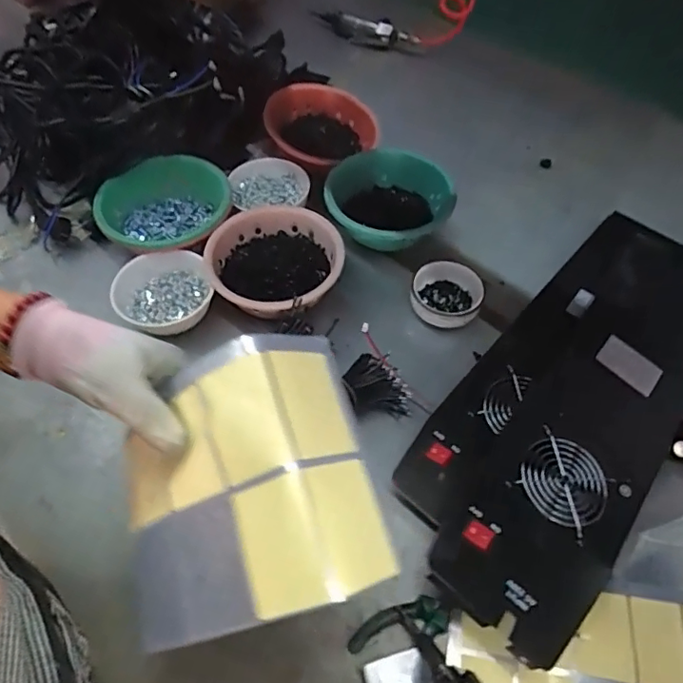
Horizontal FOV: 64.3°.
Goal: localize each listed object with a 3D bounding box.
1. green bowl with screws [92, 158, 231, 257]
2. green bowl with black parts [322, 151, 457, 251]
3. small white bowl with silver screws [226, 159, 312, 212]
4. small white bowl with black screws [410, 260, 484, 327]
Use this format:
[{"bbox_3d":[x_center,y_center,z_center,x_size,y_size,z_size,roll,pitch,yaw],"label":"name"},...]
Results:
[{"bbox_3d":[-0.262,-0.190,0.793,0.170,0.069,0.160,0,56,0],"label":"green bowl with screws"},{"bbox_3d":[0.063,-0.202,0.811,0.195,0.070,0.170,22,59,14],"label":"green bowl with black parts"},{"bbox_3d":[-0.110,-0.239,0.823,0.115,0.031,0.094,-10,57,-7],"label":"small white bowl with silver screws"},{"bbox_3d":[0.140,-0.061,0.729,0.093,0.040,0.090,0,56,0],"label":"small white bowl with black screws"}]

